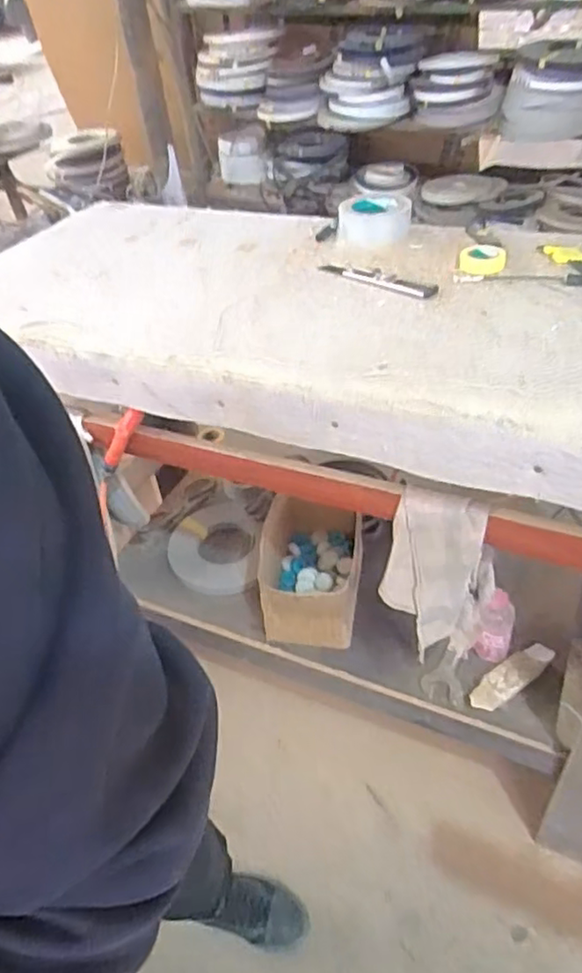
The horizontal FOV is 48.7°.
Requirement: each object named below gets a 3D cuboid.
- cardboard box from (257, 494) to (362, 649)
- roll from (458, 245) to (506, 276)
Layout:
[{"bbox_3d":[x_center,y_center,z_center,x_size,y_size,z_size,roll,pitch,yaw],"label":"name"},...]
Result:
[{"bbox_3d":[0.040,0.147,1.227,0.171,0.150,0.267,2,44,9],"label":"cardboard box"},{"bbox_3d":[0.271,-0.322,0.915,0.063,0.021,0.063,-3,44,3],"label":"roll"}]

